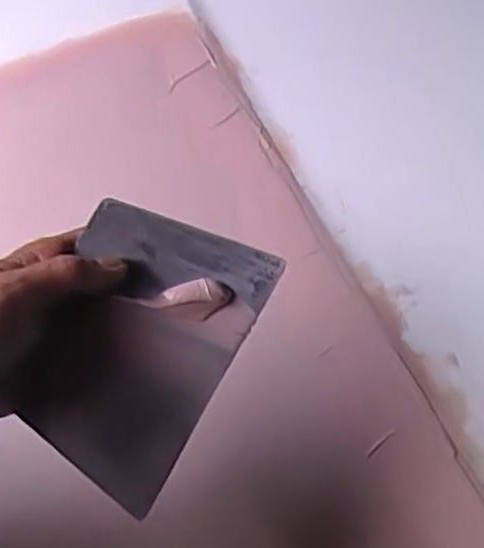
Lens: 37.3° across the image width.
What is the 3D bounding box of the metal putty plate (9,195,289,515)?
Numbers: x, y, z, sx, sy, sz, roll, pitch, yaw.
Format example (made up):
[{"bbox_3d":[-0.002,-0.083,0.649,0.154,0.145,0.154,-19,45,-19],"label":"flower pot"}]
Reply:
[{"bbox_3d":[-0.052,0.035,0.351,0.090,0.009,0.133,28,88,-3],"label":"metal putty plate"}]

